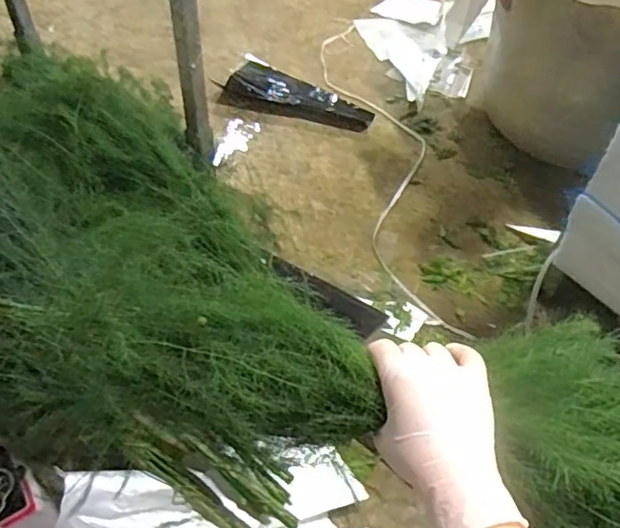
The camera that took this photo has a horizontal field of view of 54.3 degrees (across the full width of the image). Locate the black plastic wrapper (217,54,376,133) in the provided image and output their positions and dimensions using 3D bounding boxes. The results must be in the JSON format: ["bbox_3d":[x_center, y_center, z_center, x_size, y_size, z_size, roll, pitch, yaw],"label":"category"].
[{"bbox_3d":[-0.022,-0.482,1.701,0.411,0.021,0.237,12,51,6],"label":"black plastic wrapper"}]

